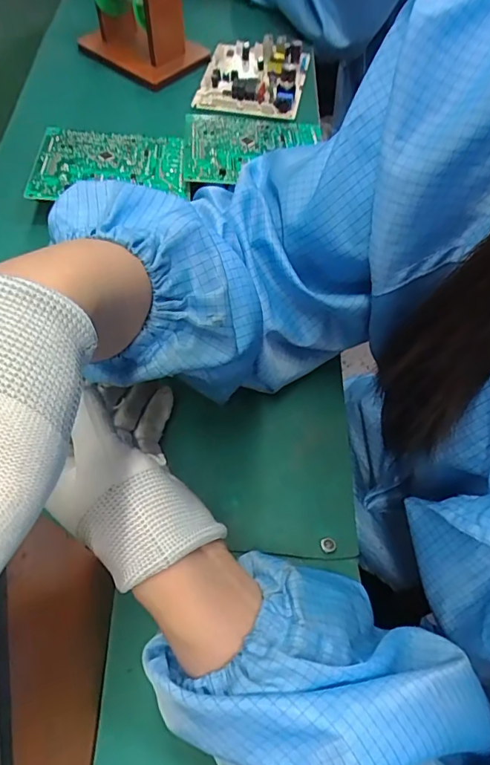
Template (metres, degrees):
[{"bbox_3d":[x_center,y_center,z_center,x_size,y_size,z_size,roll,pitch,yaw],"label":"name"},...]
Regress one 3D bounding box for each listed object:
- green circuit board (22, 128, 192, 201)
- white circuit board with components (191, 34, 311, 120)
[{"bbox_3d":[-0.126,-0.207,0.460,0.139,0.016,0.103,-2,59,-1],"label":"green circuit board"},{"bbox_3d":[0.010,-0.349,0.544,0.109,0.029,0.114,11,59,6],"label":"white circuit board with components"}]

